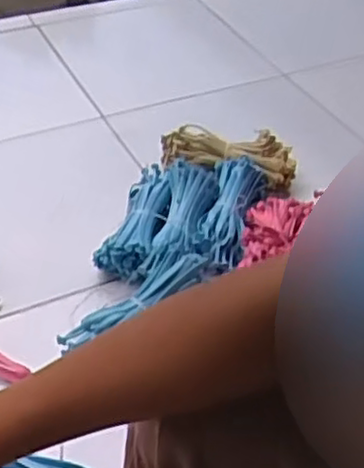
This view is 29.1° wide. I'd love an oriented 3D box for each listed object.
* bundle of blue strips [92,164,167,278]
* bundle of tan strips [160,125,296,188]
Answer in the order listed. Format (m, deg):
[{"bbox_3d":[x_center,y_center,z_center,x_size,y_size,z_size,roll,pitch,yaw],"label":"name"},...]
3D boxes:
[{"bbox_3d":[-0.069,-0.022,1.035,0.078,0.046,0.205,8,43,6],"label":"bundle of blue strips"},{"bbox_3d":[0.075,-0.128,1.170,0.235,0.079,0.090,18,45,17],"label":"bundle of tan strips"}]

